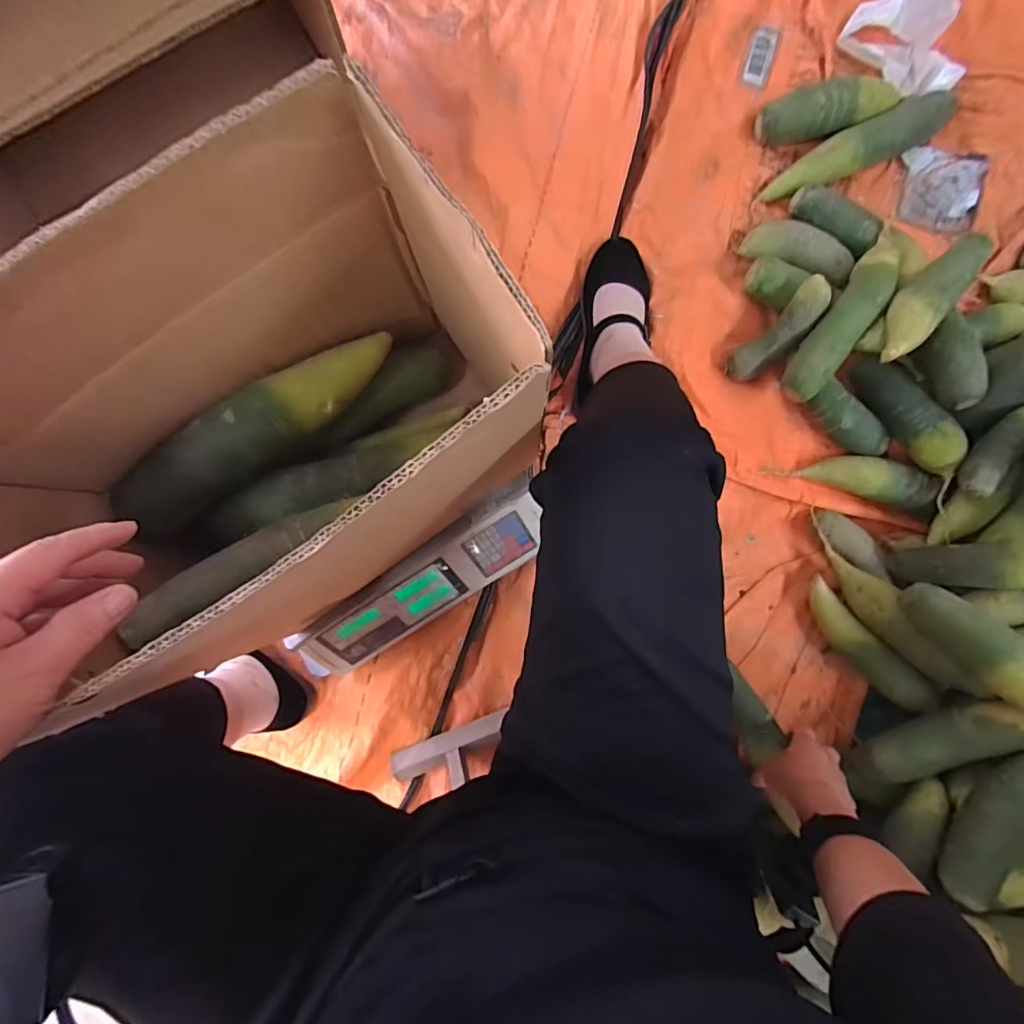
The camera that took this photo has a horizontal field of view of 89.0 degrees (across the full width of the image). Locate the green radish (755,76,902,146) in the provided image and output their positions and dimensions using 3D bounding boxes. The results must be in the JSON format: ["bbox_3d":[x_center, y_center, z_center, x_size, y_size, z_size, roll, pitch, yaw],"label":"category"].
[{"bbox_3d":[0.419,-0.530,0.689,0.181,0.052,0.059,-20,88,-2],"label":"green radish"}]

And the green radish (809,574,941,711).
[{"bbox_3d":[0.444,0.165,0.654,0.055,0.047,0.189,-38,71,-2],"label":"green radish"}]

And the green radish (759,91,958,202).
[{"bbox_3d":[0.466,-0.489,0.698,0.266,0.045,0.051,-26,88,-2],"label":"green radish"}]

